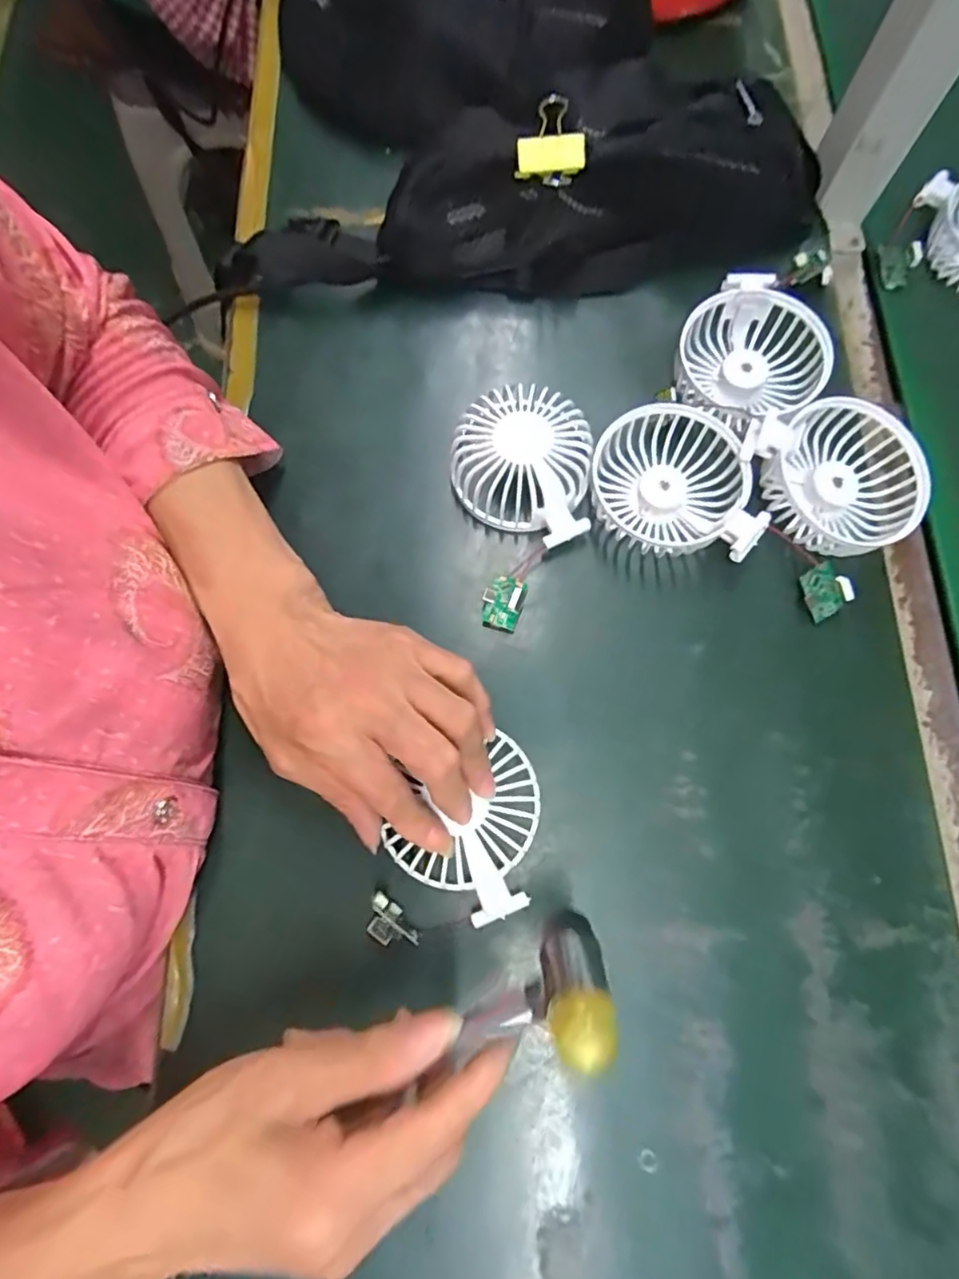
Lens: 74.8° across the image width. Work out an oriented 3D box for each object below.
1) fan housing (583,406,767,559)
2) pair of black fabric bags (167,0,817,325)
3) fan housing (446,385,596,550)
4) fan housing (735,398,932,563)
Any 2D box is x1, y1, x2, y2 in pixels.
[{"bbox_3d":[0.117,-0.091,0.377,0.099,0.036,0.088,11,75,4],"label":"fan housing"},{"bbox_3d":[0.017,-0.387,0.439,0.400,0.080,0.290,-1,75,1],"label":"pair of black fabric bags"},{"bbox_3d":[0.032,-0.108,0.382,0.092,0.039,0.083,27,77,8],"label":"fan housing"},{"bbox_3d":[0.212,-0.094,0.367,0.089,0.040,0.089,0,75,1],"label":"fan housing"}]

